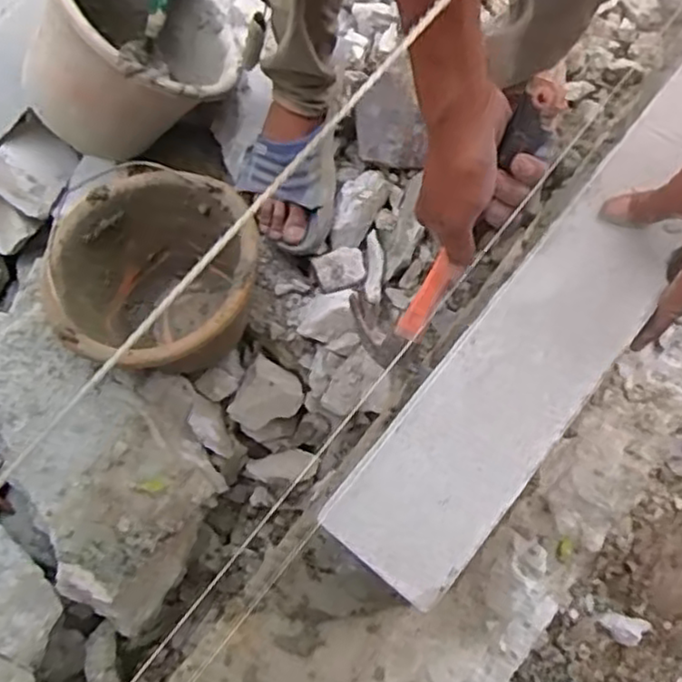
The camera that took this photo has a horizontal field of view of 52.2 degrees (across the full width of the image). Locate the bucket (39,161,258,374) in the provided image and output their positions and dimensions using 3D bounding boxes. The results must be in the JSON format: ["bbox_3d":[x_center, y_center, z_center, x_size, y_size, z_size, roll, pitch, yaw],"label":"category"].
[{"bbox_3d":[-0.213,-0.079,0.847,0.230,0.183,0.242,-1,73,3],"label":"bucket"}]

